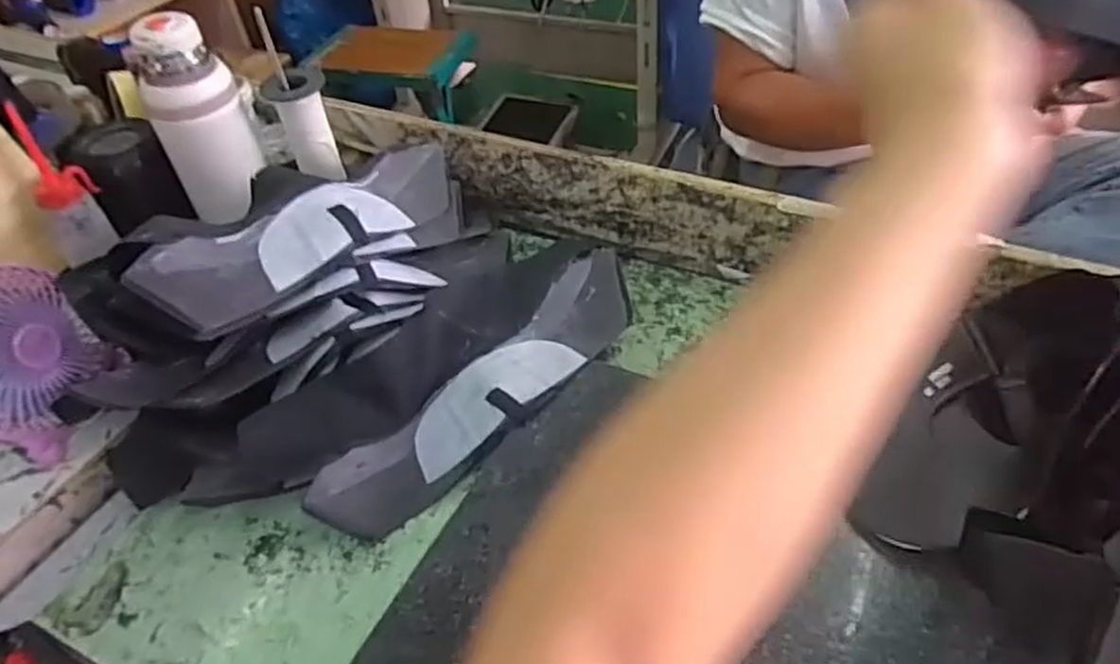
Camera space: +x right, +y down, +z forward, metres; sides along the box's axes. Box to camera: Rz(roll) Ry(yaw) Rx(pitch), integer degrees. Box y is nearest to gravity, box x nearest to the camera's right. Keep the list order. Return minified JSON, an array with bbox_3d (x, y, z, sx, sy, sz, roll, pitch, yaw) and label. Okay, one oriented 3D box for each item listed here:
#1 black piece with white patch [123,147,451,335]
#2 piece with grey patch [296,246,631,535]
[{"bbox_3d":[-0.188,-0.085,0.612,0.074,0.062,0.322,18,35,24],"label":"black piece with white patch"},{"bbox_3d":[-0.052,0.049,0.594,0.318,0.055,0.072,-38,52,-27],"label":"piece with grey patch"}]

